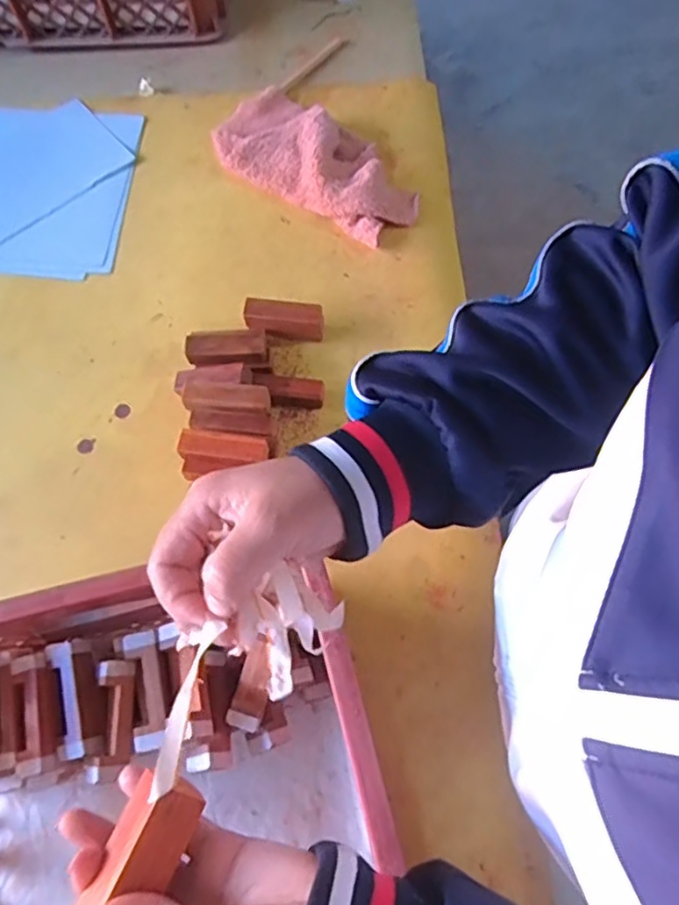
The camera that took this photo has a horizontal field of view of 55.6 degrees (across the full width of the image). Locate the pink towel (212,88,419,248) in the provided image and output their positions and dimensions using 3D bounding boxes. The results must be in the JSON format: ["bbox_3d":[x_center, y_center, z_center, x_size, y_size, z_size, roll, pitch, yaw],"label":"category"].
[{"bbox_3d":[-0.031,-0.339,0.747,0.257,0.044,0.133,42,74,15],"label":"pink towel"}]

